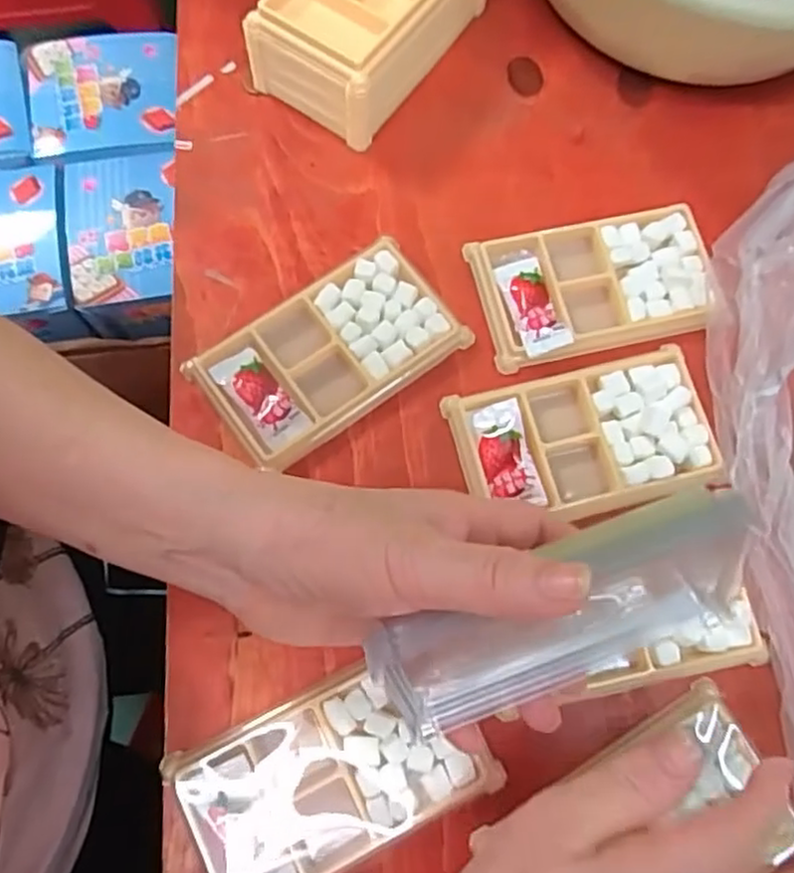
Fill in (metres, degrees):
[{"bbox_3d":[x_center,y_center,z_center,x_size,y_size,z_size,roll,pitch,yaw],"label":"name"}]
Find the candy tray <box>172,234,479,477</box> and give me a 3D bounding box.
[{"bbox_3d":[-0.035,-0.044,0.368,0.131,0.015,0.072,-35,78,-11],"label":"candy tray"}]

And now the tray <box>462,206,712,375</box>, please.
[{"bbox_3d":[0.111,-0.086,0.380,0.128,0.014,0.075,-12,75,-4],"label":"tray"}]

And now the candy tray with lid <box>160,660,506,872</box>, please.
[{"bbox_3d":[-0.031,0.155,0.312,0.134,0.013,0.078,-24,77,-8],"label":"candy tray with lid"}]

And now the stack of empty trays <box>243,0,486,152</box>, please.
[{"bbox_3d":[-0.016,-0.249,0.403,0.077,0.055,0.135,35,76,7],"label":"stack of empty trays"}]

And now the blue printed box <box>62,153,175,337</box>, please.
[{"bbox_3d":[-0.275,-0.196,0.708,0.121,0.059,0.187,-6,75,-4],"label":"blue printed box"}]

